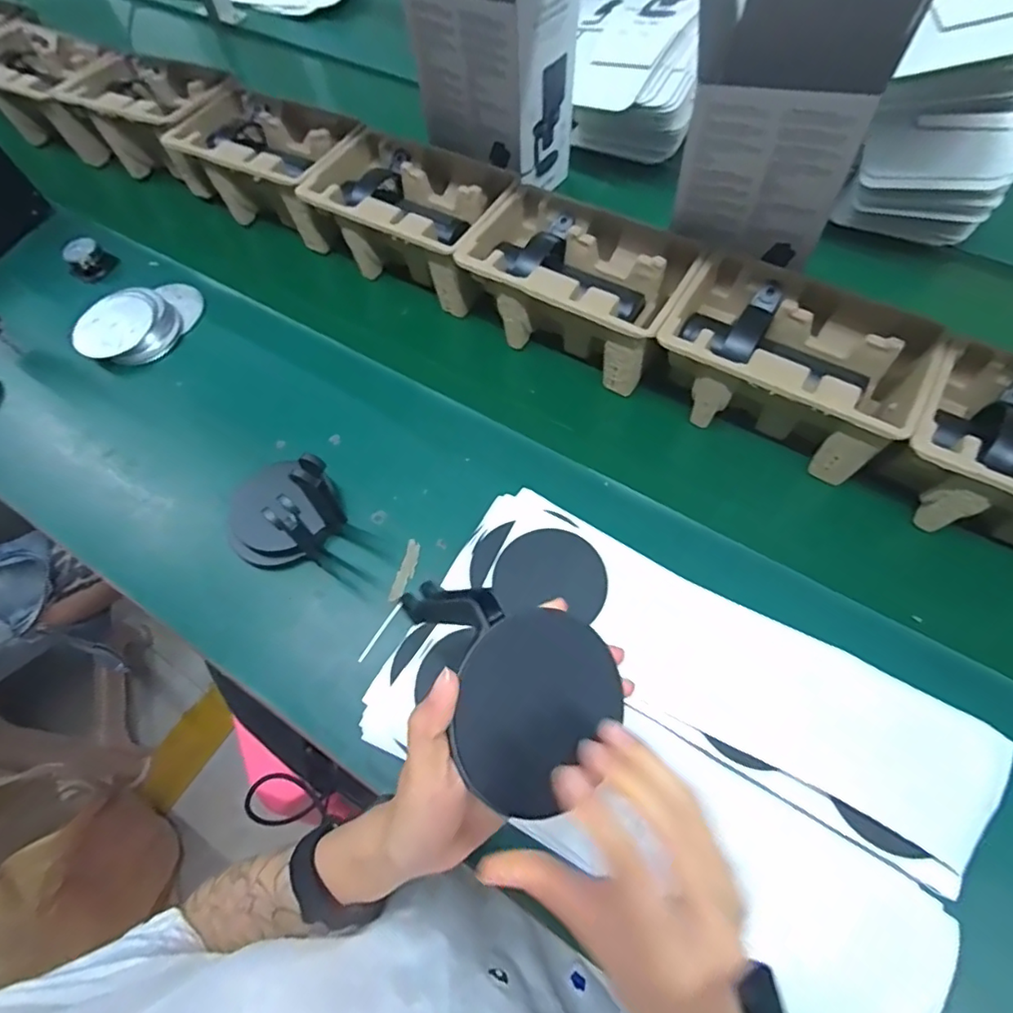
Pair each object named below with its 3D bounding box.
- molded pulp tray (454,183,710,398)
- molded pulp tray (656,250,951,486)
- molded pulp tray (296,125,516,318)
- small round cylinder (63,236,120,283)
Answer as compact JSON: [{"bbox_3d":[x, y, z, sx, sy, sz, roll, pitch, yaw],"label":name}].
[{"bbox_3d":[0.078,-0.237,0.625,0.232,0.105,0.144,29,67,16],"label":"molded pulp tray"},{"bbox_3d":[0.272,-0.137,0.558,0.228,0.099,0.146,29,67,16],"label":"molded pulp tray"},{"bbox_3d":[-0.113,-0.344,0.686,0.246,0.102,0.143,31,67,17],"label":"molded pulp tray"},{"bbox_3d":[-0.549,-0.326,0.741,0.040,0.041,0.056,40,70,20],"label":"small round cylinder"}]

